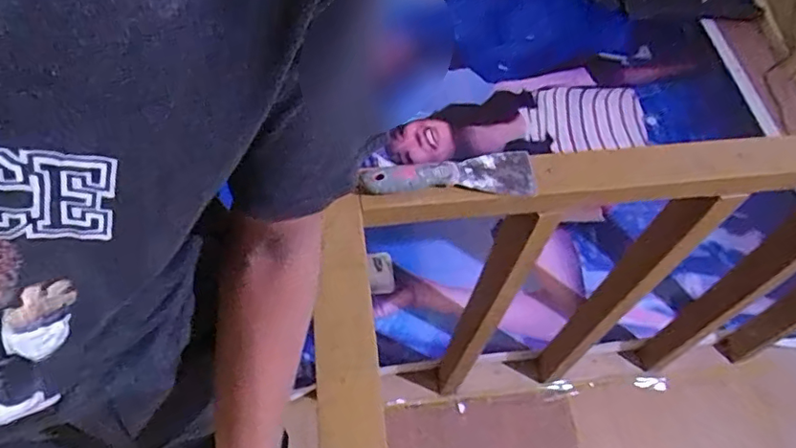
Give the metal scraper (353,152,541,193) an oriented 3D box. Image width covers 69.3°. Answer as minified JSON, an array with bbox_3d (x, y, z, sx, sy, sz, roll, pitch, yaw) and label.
[{"bbox_3d":[0.063,-0.049,0.665,0.209,0.030,0.061,-11,60,-11],"label":"metal scraper"}]

